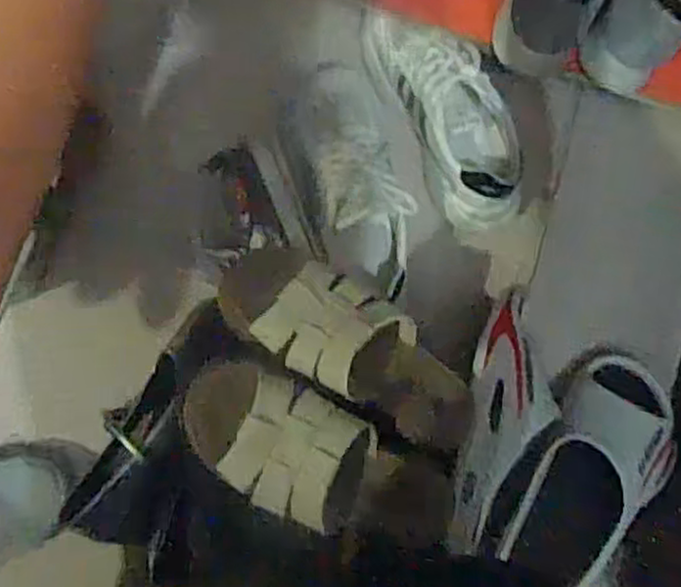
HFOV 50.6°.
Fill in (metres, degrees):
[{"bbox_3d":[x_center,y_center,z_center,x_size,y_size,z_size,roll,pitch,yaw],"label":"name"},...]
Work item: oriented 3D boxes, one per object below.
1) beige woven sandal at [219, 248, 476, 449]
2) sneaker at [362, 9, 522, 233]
[{"bbox_3d":[0.018,0.050,0.616,0.240,0.097,0.085,35,85,-17],"label":"beige woven sandal"},{"bbox_3d":[0.105,-0.176,0.709,0.086,0.115,0.242,-27,92,-7],"label":"sneaker"}]

